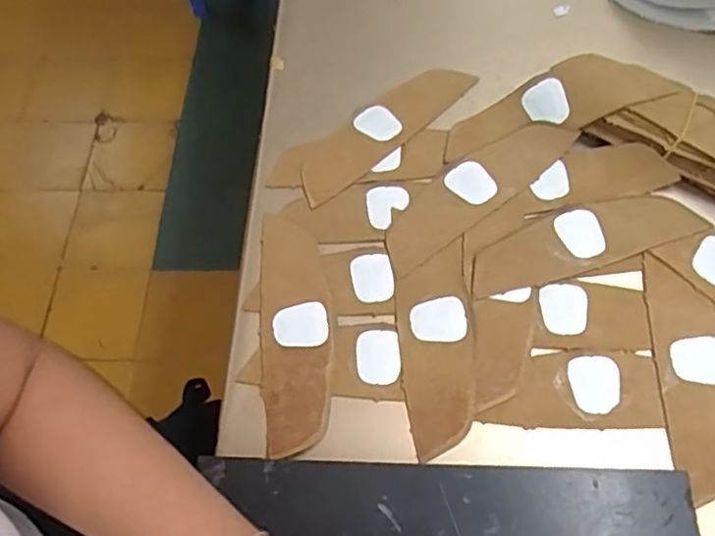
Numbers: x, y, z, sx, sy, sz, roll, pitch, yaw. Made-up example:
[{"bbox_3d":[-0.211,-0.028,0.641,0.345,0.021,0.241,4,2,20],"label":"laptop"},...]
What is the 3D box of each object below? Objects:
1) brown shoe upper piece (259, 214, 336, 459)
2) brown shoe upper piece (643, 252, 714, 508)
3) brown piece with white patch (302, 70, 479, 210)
[{"bbox_3d":[-0.044,0.042,0.448,0.052,0.004,0.177,-6,63,1],"label":"brown shoe upper piece"},{"bbox_3d":[0.233,0.070,0.426,0.055,0.004,0.165,1,63,4],"label":"brown shoe upper piece"},{"bbox_3d":[0.024,-0.121,0.536,0.182,0.004,0.054,-35,67,-13],"label":"brown piece with white patch"}]

